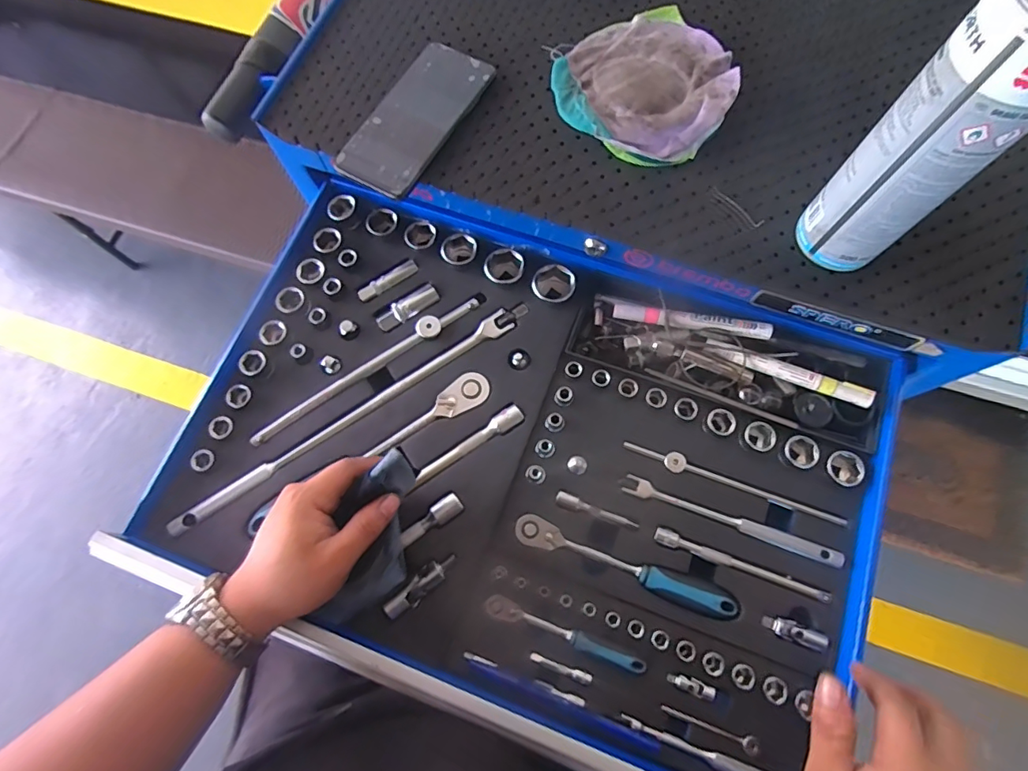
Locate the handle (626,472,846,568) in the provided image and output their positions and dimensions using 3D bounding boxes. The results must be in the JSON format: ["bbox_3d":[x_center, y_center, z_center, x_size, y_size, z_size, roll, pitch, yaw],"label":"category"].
[{"bbox_3d":[0.183,0.115,0.419,0.181,0.008,0.016,20,73,8],"label":"handle"}]

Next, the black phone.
[{"bbox_3d":[-0.088,-0.243,0.446,0.075,0.011,0.160,29,75,10],"label":"black phone"}]

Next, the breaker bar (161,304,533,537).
[{"bbox_3d":[-0.147,0.026,0.465,0.377,0.016,0.030,-34,74,-9],"label":"breaker bar"}]

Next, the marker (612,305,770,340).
[{"bbox_3d":[0.165,-0.060,0.461,0.140,0.018,0.015,10,72,4],"label":"marker"}]

